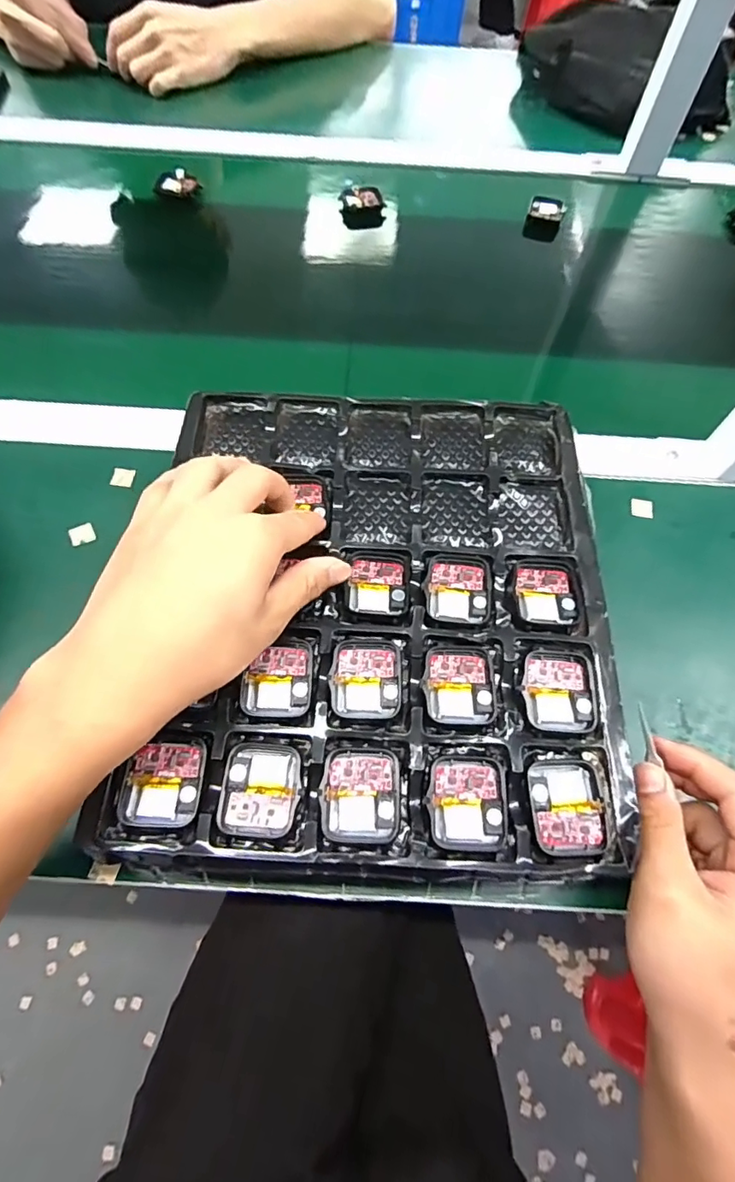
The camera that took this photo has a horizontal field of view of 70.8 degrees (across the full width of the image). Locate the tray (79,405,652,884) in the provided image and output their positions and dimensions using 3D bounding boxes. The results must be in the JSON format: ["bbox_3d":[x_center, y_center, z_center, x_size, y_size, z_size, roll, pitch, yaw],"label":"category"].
[{"bbox_3d":[0.008,-0.001,0.300,0.251,0.015,0.286,3,64,-1],"label":"tray"}]

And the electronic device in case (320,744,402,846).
[{"bbox_3d":[-0.003,0.098,0.250,0.036,0.008,0.043,5,64,0],"label":"electronic device in case"}]

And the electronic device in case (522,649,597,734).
[{"bbox_3d":[0.101,0.052,0.273,0.035,0.004,0.043,4,64,0],"label":"electronic device in case"}]

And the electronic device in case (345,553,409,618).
[{"bbox_3d":[0.006,-0.004,0.302,0.035,0.005,0.041,6,64,0],"label":"electronic device in case"}]

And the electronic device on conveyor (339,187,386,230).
[{"bbox_3d":[-0.006,-0.424,0.573,0.048,0.025,0.034,-7,65,-5],"label":"electronic device on conveyor"}]

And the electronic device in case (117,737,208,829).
[{"bbox_3d":[-0.098,0.091,0.249,0.036,0.006,0.040,3,64,-1],"label":"electronic device in case"}]

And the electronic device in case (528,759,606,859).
[{"bbox_3d":[0.096,0.105,0.251,0.033,0.005,0.043,1,64,-2],"label":"electronic device in case"}]

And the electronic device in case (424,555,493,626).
[{"bbox_3d":[0.053,-0.001,0.301,0.037,0.006,0.041,8,64,1],"label":"electronic device in case"}]

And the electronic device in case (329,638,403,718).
[{"bbox_3d":[-0.001,0.045,0.277,0.037,0.004,0.042,-2,65,-3],"label":"electronic device in case"}]

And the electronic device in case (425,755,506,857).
[{"bbox_3d":[0.048,0.103,0.251,0.037,0.006,0.042,7,64,1],"label":"electronic device in case"}]

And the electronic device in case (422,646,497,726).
[{"bbox_3d":[0.049,0.050,0.275,0.036,0.004,0.040,-1,65,-3],"label":"electronic device in case"}]

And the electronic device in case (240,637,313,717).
[{"bbox_3d":[-0.047,0.046,0.276,0.036,0.006,0.041,1,65,-2],"label":"electronic device in case"}]

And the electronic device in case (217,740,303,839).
[{"bbox_3d":[-0.051,0.096,0.252,0.037,0.007,0.043,4,64,0],"label":"electronic device in case"}]

